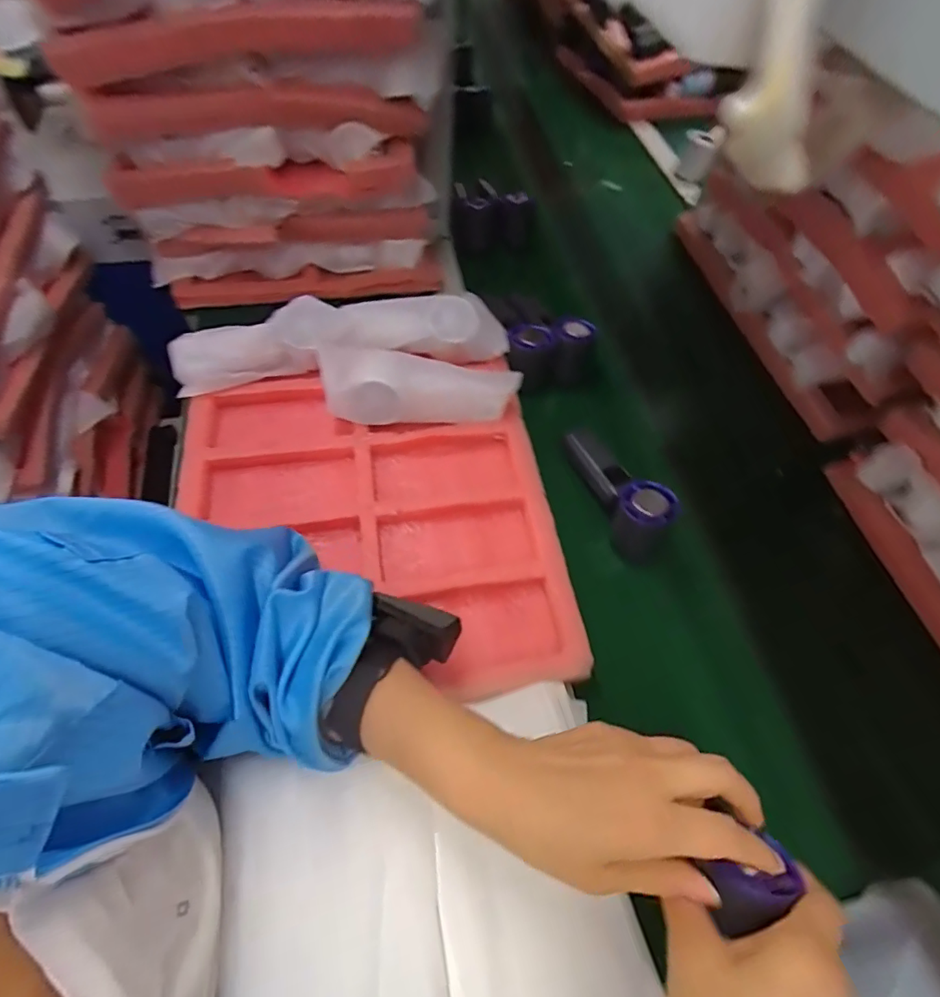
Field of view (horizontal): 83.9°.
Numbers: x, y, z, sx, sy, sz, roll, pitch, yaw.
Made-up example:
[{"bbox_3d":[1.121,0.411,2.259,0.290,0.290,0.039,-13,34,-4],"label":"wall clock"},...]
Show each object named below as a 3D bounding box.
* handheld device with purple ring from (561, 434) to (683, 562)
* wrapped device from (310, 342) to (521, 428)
[{"bbox_3d":[0.151,-0.018,0.526,0.046,0.066,0.148,-12,58,-13],"label":"handheld device with purple ring"},{"bbox_3d":[-0.051,-0.114,0.534,0.186,0.067,0.064,-4,57,-7],"label":"wrapped device"}]

